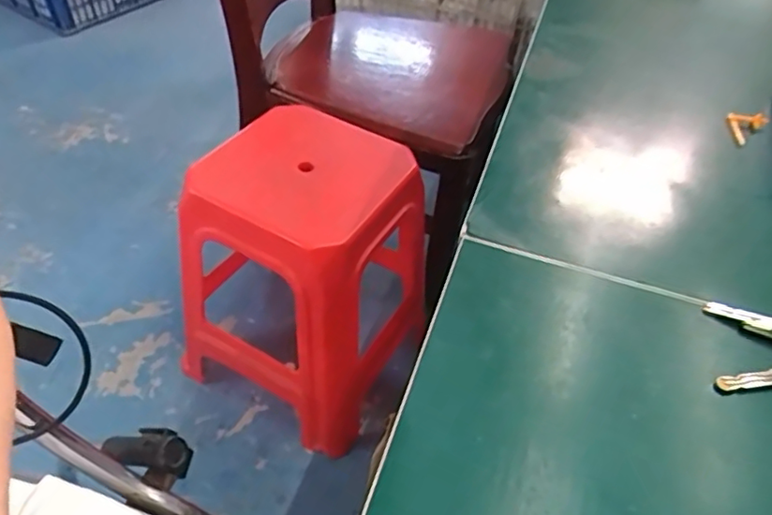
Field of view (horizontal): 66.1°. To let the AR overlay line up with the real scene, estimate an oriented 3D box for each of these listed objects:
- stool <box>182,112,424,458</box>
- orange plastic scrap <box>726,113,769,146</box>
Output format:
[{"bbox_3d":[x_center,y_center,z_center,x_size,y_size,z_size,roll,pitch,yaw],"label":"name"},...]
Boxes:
[{"bbox_3d":[-0.136,0.049,0.992,0.327,0.443,0.313,28,49,20],"label":"stool"},{"bbox_3d":[0.280,-0.104,0.466,0.047,0.013,0.023,-32,56,-32],"label":"orange plastic scrap"}]

